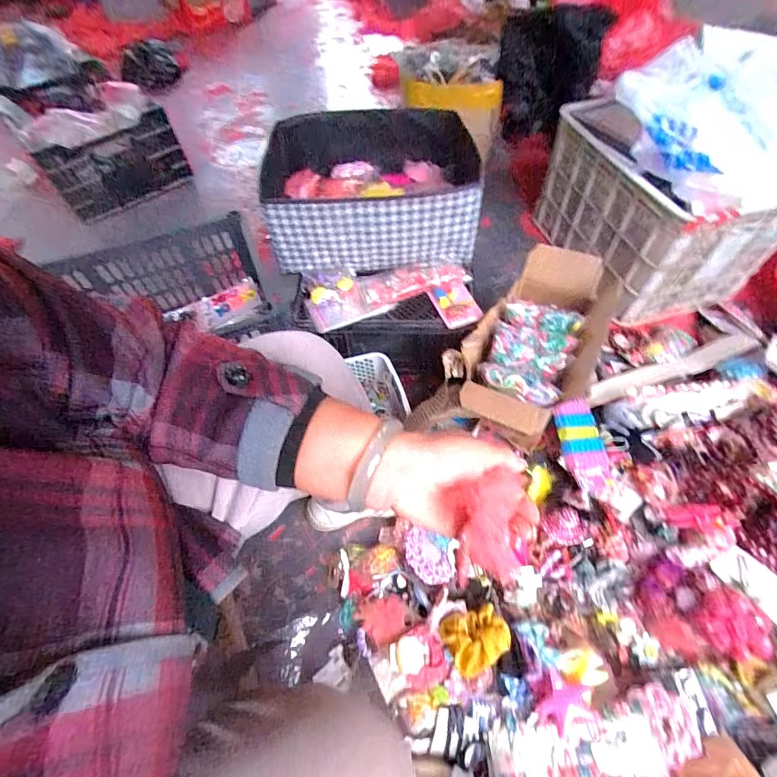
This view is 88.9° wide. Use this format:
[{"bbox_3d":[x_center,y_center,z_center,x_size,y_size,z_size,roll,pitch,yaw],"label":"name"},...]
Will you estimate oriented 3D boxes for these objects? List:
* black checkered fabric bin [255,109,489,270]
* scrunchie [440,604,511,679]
[{"bbox_3d":[-0.025,-0.435,0.853,0.404,0.164,0.361,-3,57,1],"label":"black checkered fabric bin"},{"bbox_3d":[0.127,0.360,0.575,0.087,0.034,0.076,-24,59,-12],"label":"scrunchie"}]

